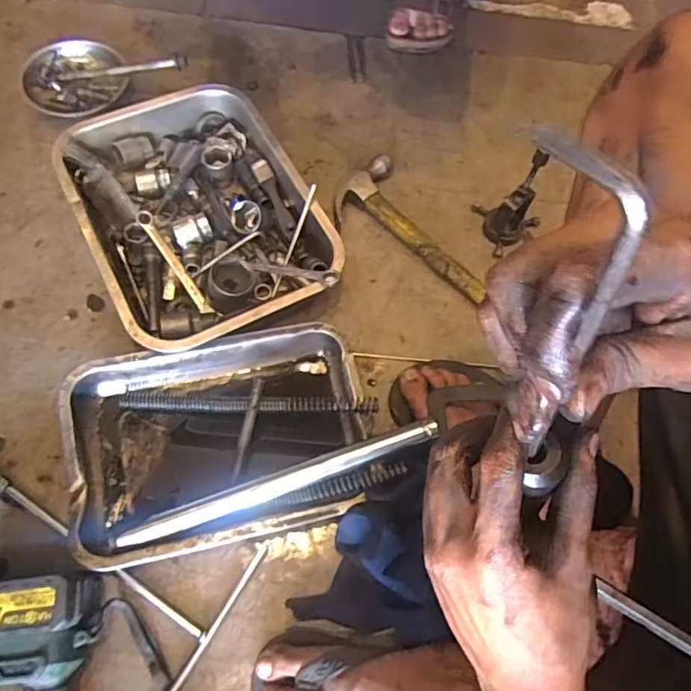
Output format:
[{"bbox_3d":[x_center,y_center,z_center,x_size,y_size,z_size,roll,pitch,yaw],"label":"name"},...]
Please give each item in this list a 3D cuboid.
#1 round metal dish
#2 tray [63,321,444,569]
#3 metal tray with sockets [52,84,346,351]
[{"bbox_3d":[-0.388,-0.376,0.807,0.140,0.043,0.151,1,63,-3],"label":"round metal dish"},{"bbox_3d":[-0.109,0.095,0.590,0.340,0.064,0.212,-11,64,-9],"label":"tray"},{"bbox_3d":[-0.182,-0.158,0.698,0.259,0.076,0.353,-25,67,-15],"label":"metal tray with sockets"}]

